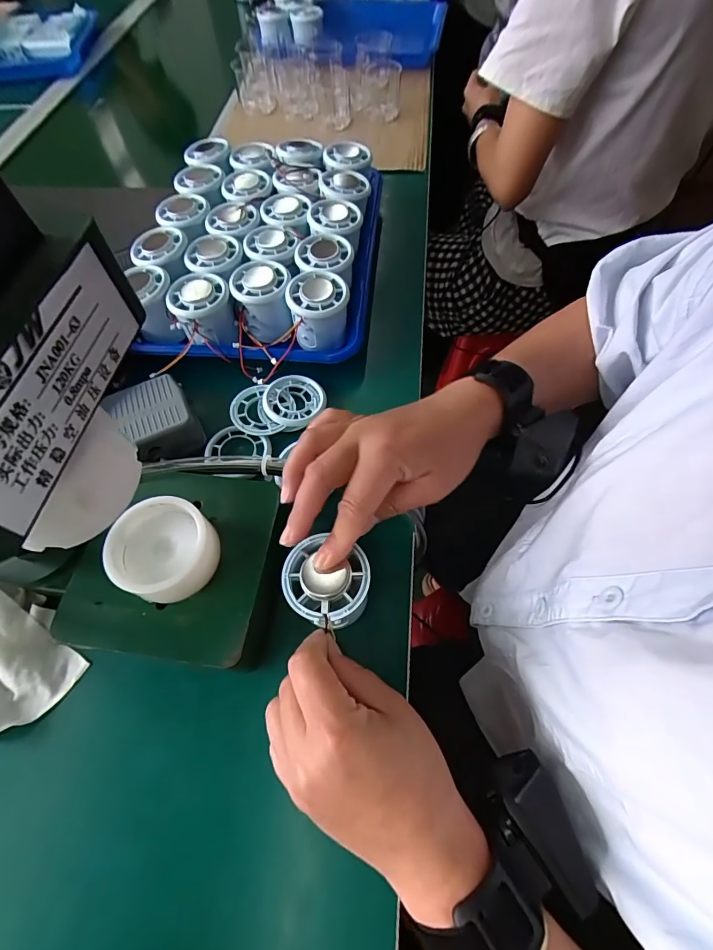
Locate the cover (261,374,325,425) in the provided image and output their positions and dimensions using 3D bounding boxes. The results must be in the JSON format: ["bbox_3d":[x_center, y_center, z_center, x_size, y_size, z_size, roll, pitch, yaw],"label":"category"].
[{"bbox_3d":[-0.056,-0.067,0.379,0.056,0.012,0.051,-7,62,0],"label":"cover"}]

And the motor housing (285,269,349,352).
[{"bbox_3d":[-0.034,-0.155,0.395,0.053,0.053,0.055,-2,62,2],"label":"motor housing"}]

